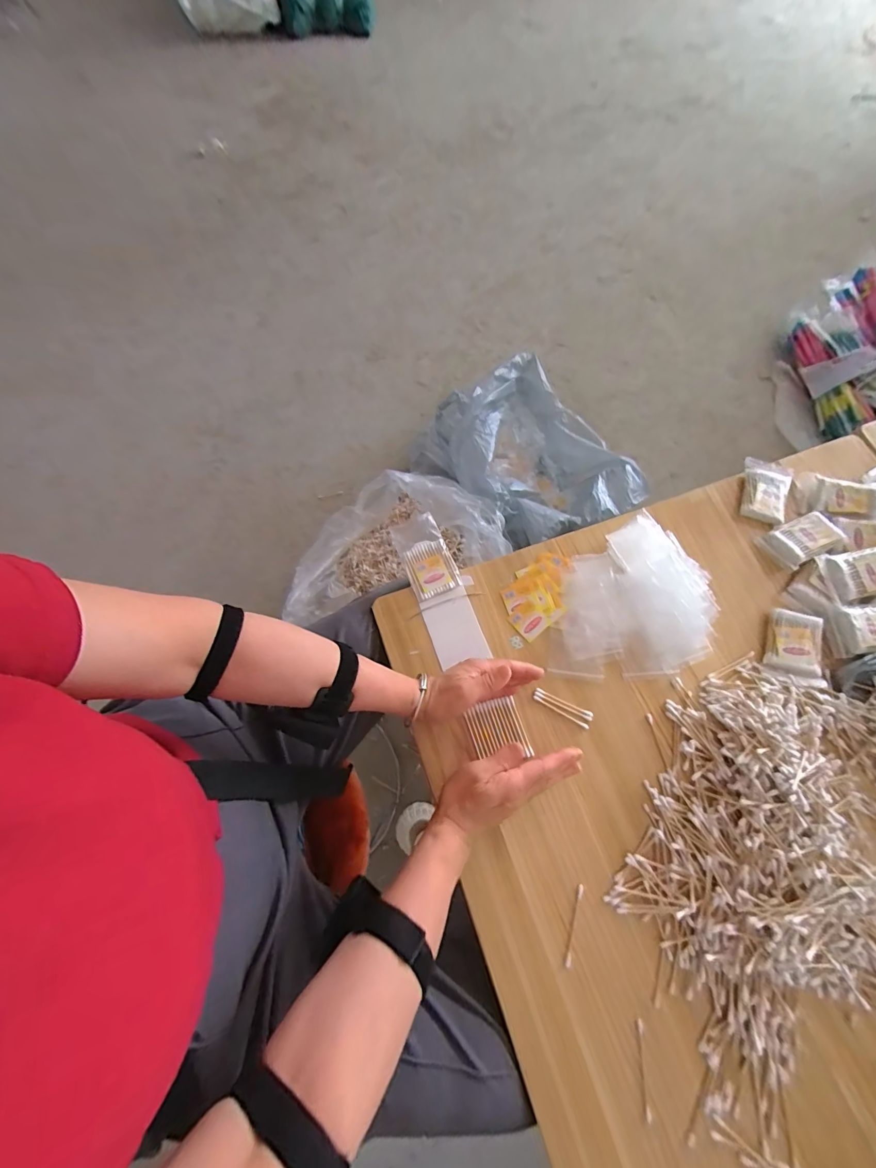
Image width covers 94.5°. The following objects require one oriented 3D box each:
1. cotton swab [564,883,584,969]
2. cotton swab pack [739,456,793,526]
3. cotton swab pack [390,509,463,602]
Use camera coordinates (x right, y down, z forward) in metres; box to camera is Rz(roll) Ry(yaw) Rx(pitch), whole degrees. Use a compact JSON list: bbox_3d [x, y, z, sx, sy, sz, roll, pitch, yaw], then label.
[{"bbox_3d":[0.136,0.339,0.403,0.006,0.007,0.070,17,72,8],"label":"cotton swab"},{"bbox_3d":[0.447,-0.129,0.549,0.059,0.015,0.098,17,72,9],"label":"cotton swab pack"},{"bbox_3d":[-0.016,-0.036,0.529,0.062,0.017,0.108,-22,71,-5],"label":"cotton swab pack"}]

